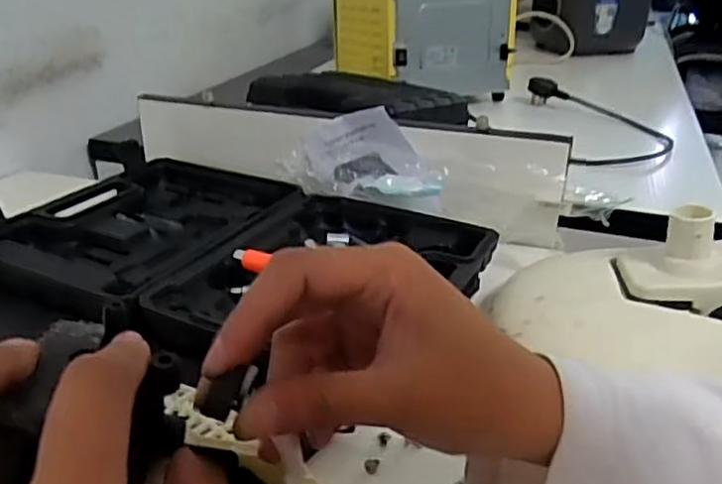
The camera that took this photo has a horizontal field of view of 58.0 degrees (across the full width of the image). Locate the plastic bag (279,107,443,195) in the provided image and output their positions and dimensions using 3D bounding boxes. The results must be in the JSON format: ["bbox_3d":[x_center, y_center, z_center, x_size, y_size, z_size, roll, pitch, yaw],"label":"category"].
[{"bbox_3d":[0.001,-0.066,0.542,0.143,0.067,0.057,14,28,24],"label":"plastic bag"}]

